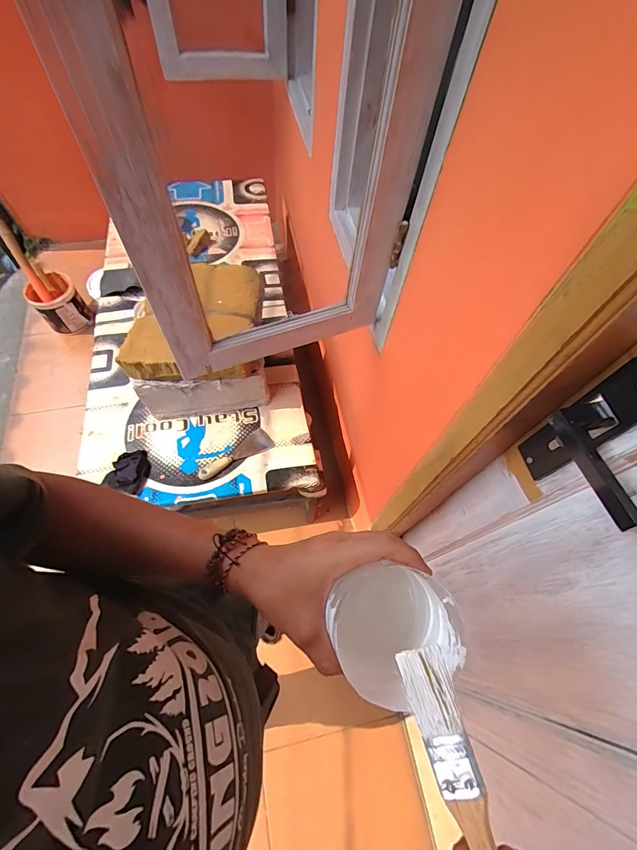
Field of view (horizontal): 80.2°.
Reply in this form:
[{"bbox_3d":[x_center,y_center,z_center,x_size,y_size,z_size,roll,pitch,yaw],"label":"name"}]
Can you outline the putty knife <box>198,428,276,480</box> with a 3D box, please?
[{"bbox_3d":[-0.212,0.086,0.984,0.201,0.014,0.065,-37,70,-20],"label":"putty knife"}]

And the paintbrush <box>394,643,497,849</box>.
[{"bbox_3d":[0.077,0.195,0.180,0.022,0.013,0.157,-14,65,-11],"label":"paintbrush"}]

